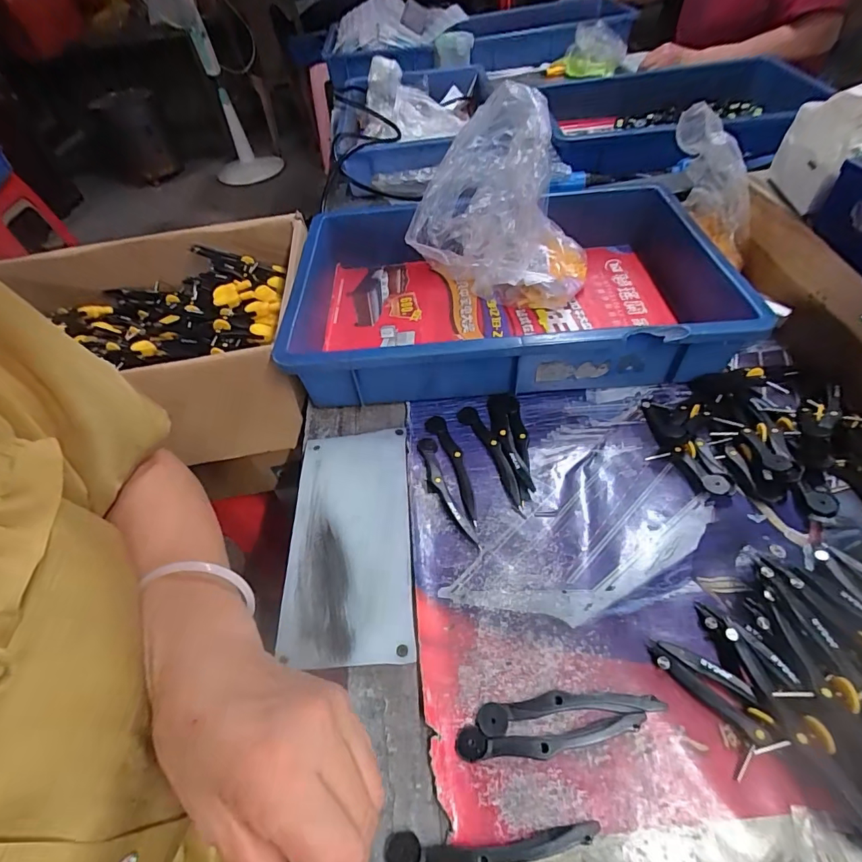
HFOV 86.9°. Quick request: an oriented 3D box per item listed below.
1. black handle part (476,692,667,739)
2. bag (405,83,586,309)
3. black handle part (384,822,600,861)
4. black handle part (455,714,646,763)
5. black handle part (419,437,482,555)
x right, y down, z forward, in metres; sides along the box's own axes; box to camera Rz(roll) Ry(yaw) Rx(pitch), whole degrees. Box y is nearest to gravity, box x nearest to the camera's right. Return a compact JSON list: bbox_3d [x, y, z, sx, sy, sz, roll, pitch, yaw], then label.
[{"bbox_3d":[0.085,0.170,0.279,0.112,0.006,0.018,-7,50,0],"label":"black handle part"},{"bbox_3d":[0.078,-0.249,0.507,0.190,0.189,0.116,23,56,22],"label":"bag"},{"bbox_3d":[0.032,0.224,0.242,0.112,0.006,0.018,-4,50,2],"label":"black handle part"},{"bbox_3d":[0.072,0.183,0.270,0.112,0.007,0.018,-5,50,2],"label":"black handle part"},{"bbox_3d":[0.010,0.049,0.384,0.022,0.008,0.113,-17,51,-8],"label":"black handle part"}]

